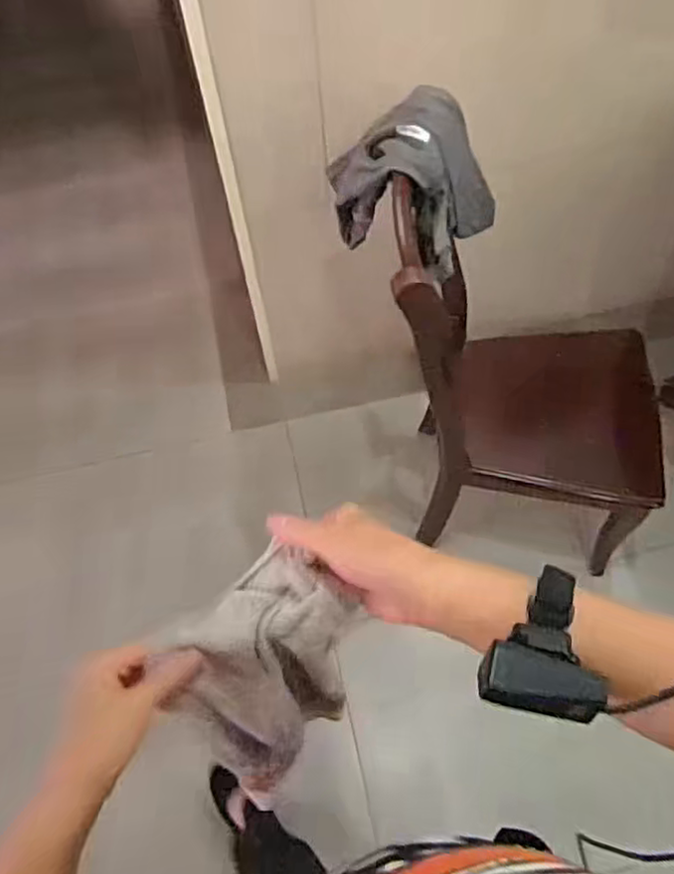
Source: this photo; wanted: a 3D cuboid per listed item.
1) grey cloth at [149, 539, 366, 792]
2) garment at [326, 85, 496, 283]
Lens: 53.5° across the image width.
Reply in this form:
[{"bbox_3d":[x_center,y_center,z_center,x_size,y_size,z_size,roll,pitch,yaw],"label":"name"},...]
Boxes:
[{"bbox_3d":[-0.053,0.196,0.536,0.113,0.249,0.102,14,36,13],"label":"grey cloth"},{"bbox_3d":[0.144,-0.429,1.146,0.171,0.297,0.259,32,66,21],"label":"garment"}]

